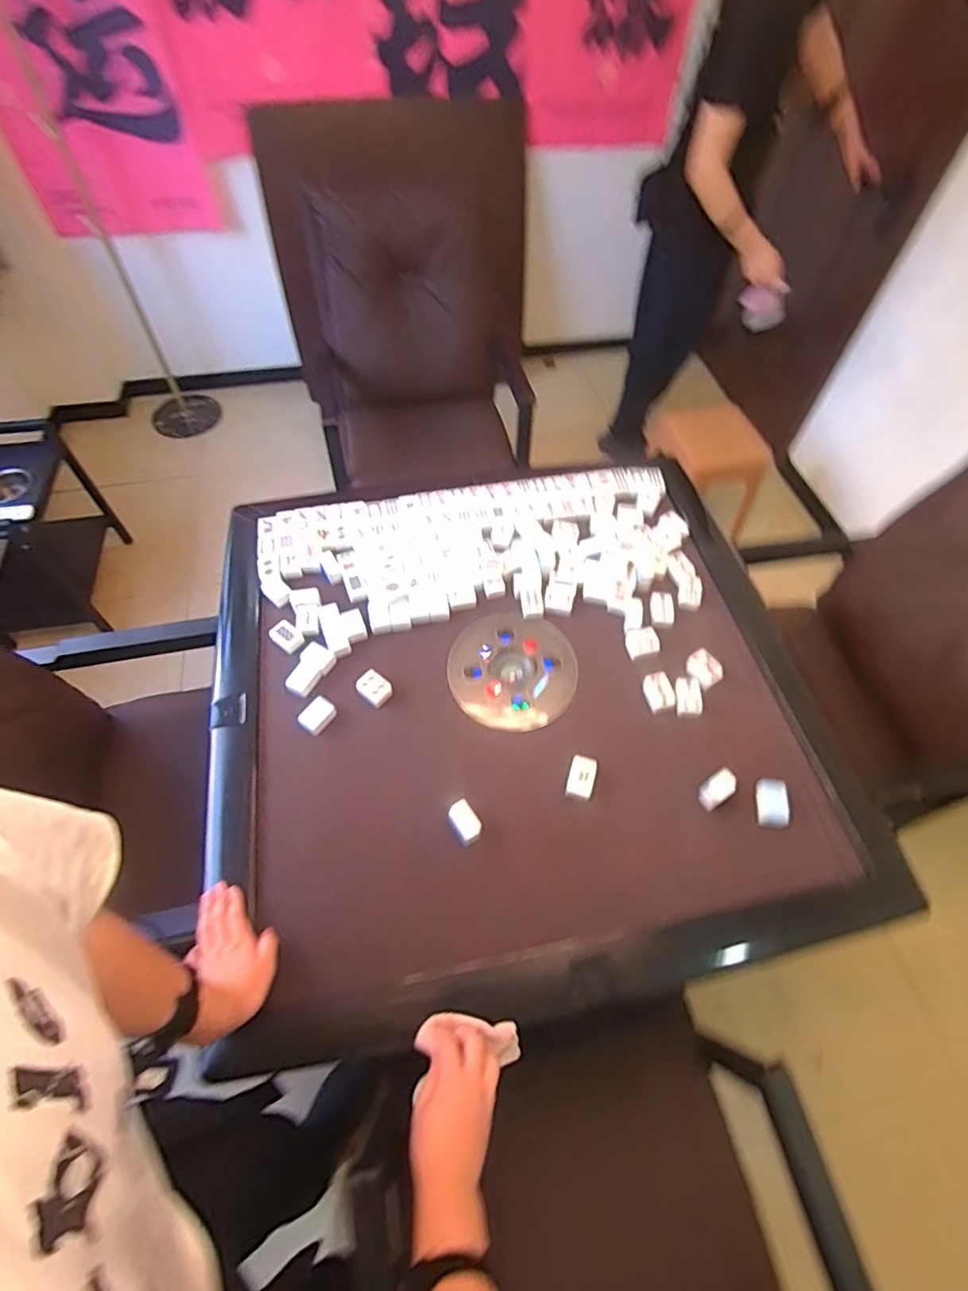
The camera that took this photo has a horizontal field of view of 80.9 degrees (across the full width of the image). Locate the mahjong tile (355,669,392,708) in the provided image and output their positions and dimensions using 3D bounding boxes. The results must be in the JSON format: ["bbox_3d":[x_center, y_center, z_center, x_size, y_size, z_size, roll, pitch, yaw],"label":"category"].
[{"bbox_3d":[-0.177,0.071,0.924,0.055,0.024,0.042,36,63,20],"label":"mahjong tile"}]

